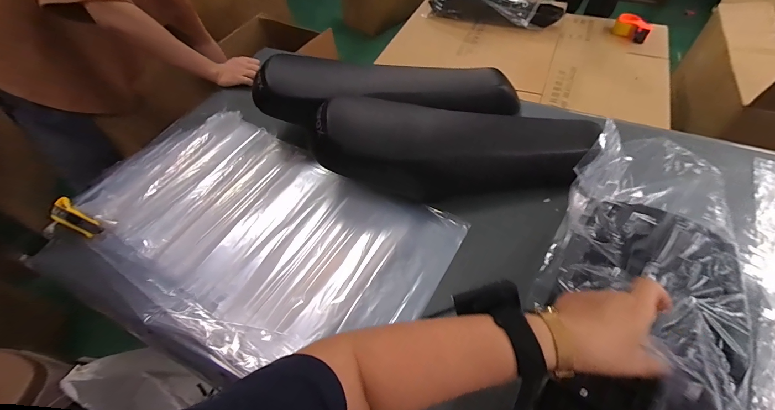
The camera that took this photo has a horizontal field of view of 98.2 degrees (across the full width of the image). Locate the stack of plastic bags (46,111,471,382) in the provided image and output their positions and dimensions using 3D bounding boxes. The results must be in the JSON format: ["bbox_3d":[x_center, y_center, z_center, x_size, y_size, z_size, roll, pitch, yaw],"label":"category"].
[{"bbox_3d":[-0.272,0.050,0.655,0.735,0.046,0.433,25,59,21],"label":"stack of plastic bags"}]

